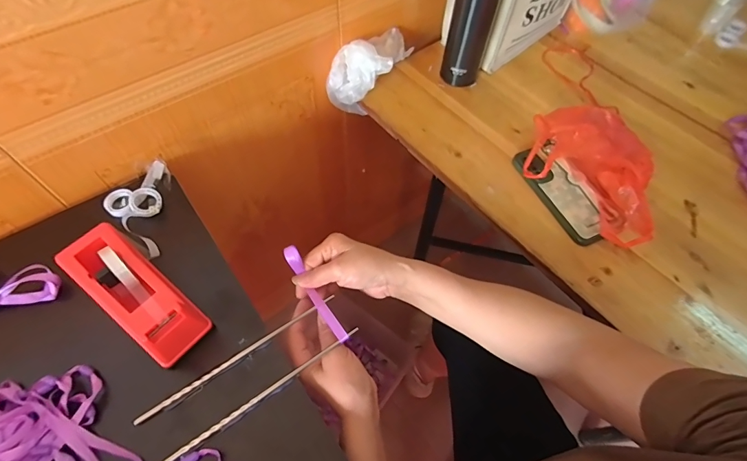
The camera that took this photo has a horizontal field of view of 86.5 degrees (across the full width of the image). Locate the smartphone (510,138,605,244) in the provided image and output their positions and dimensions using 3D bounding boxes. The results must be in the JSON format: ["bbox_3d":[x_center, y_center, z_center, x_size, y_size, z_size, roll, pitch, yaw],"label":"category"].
[{"bbox_3d":[0.260,-0.055,0.544,0.067,0.016,0.157,-26,62,-8],"label":"smartphone"}]

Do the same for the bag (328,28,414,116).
[{"bbox_3d":[-0.008,-0.268,0.663,0.092,0.117,0.153,22,61,11],"label":"bag"}]

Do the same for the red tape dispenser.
[{"bbox_3d":[-0.242,0.065,0.408,0.155,0.078,0.062,36,65,18],"label":"red tape dispenser"}]

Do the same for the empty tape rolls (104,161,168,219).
[{"bbox_3d":[-0.304,-0.050,0.507,0.068,0.017,0.079,-7,60,-5],"label":"empty tape rolls"}]

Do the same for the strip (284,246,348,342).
[{"bbox_3d":[-0.065,0.070,0.445,0.016,0.016,0.122,-30,77,-20],"label":"strip"}]

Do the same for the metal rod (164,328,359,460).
[{"bbox_3d":[-0.107,0.163,0.400,0.223,0.007,0.006,-31,64,-22],"label":"metal rod"}]

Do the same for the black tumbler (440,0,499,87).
[{"bbox_3d":[0.151,-0.316,0.607,0.061,0.187,0.062,1,59,-1],"label":"black tumbler"}]

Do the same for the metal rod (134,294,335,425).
[{"bbox_3d":[-0.137,0.131,0.422,0.226,0.011,0.008,-31,64,-22],"label":"metal rod"}]

